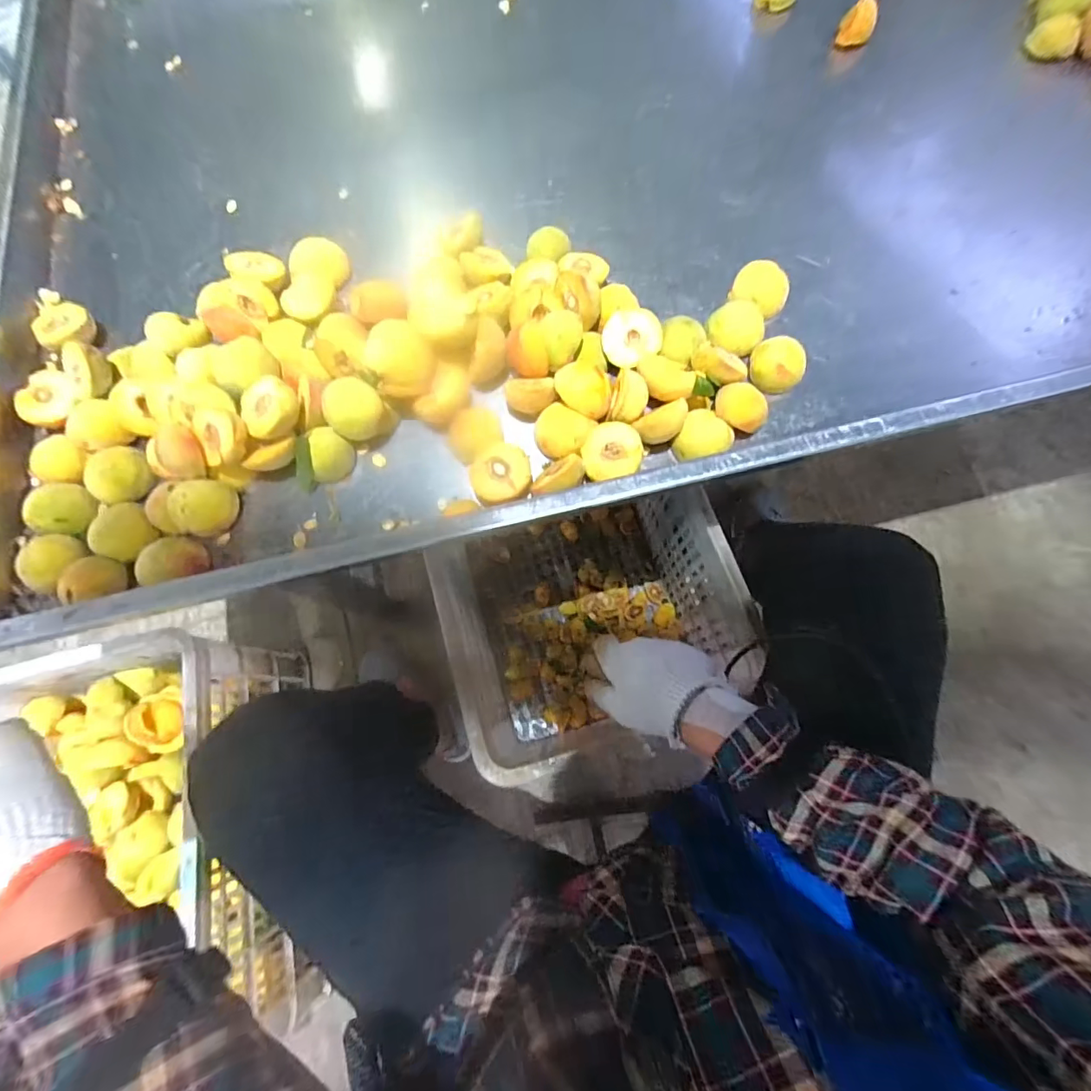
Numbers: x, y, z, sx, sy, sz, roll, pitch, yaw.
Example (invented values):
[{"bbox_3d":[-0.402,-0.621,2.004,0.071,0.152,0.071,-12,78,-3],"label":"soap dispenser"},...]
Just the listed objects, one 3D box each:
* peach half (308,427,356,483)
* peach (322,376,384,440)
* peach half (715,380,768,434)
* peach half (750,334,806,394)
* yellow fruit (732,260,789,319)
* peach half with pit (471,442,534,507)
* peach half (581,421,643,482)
[{"bbox_3d":[-0.220,-0.091,0.499,0.034,0.036,0.048,10,74,4],"label":"peach half"},{"bbox_3d":[-0.190,-0.135,0.481,0.052,0.041,0.045,-7,73,-1],"label":"peach"},{"bbox_3d":[0.199,-0.138,0.499,0.054,0.038,0.041,27,75,9],"label":"peach half"},{"bbox_3d":[0.244,-0.189,0.514,0.054,0.035,0.051,27,75,9],"label":"peach half"},{"bbox_3d":[0.241,-0.287,0.542,0.059,0.026,0.048,27,75,9],"label":"yellow fruit"},{"bbox_3d":[-0.043,-0.068,0.485,0.058,0.030,0.063,0,73,1],"label":"peach half with pit"},{"bbox_3d":[0.065,-0.089,0.487,0.056,0.034,0.062,-2,73,0],"label":"peach half"}]

